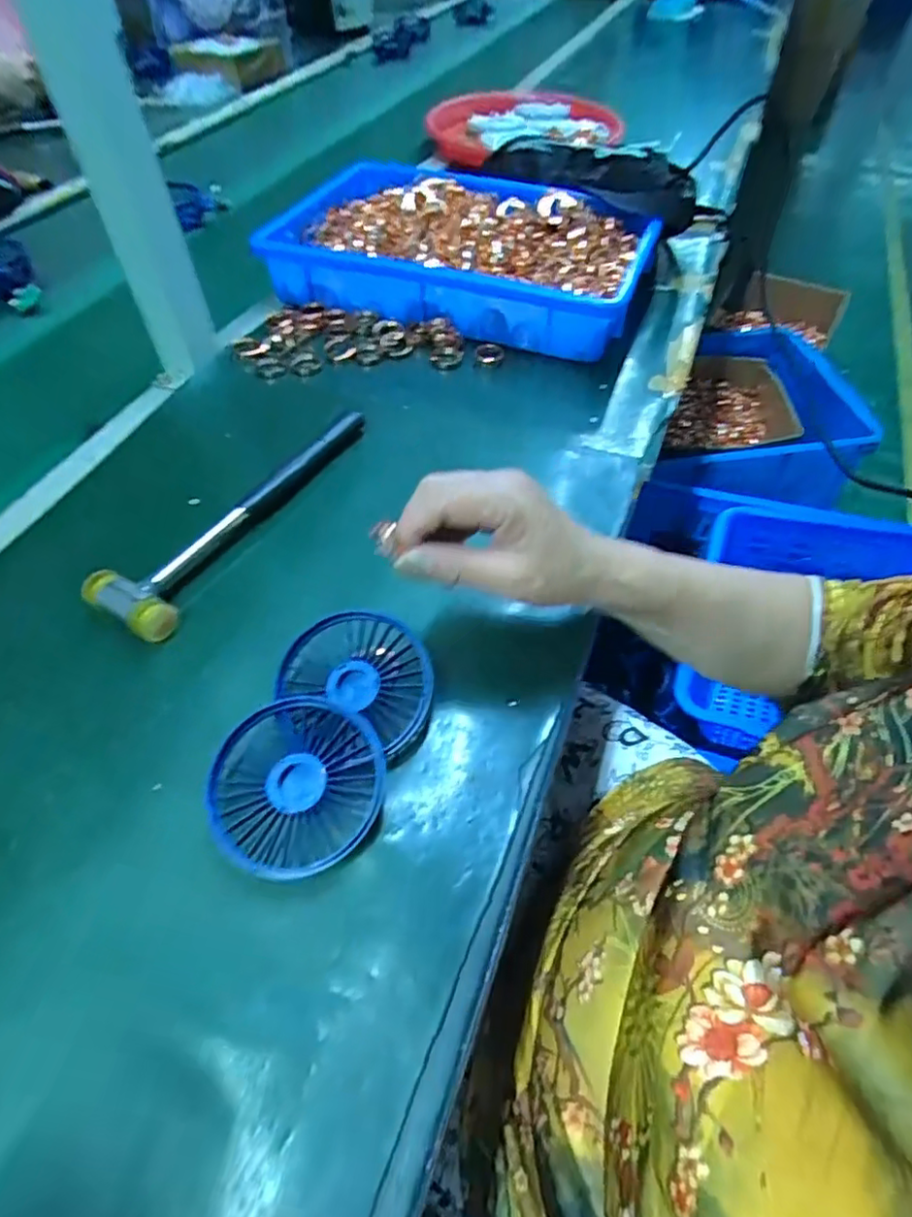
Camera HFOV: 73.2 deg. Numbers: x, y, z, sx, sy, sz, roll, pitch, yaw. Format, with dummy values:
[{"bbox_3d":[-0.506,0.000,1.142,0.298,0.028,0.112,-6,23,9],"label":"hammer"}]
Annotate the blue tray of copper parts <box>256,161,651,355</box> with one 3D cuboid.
[{"bbox_3d":[0.007,-0.365,0.631,0.364,0.067,0.230,16,55,12],"label":"blue tray of copper parts"}]

